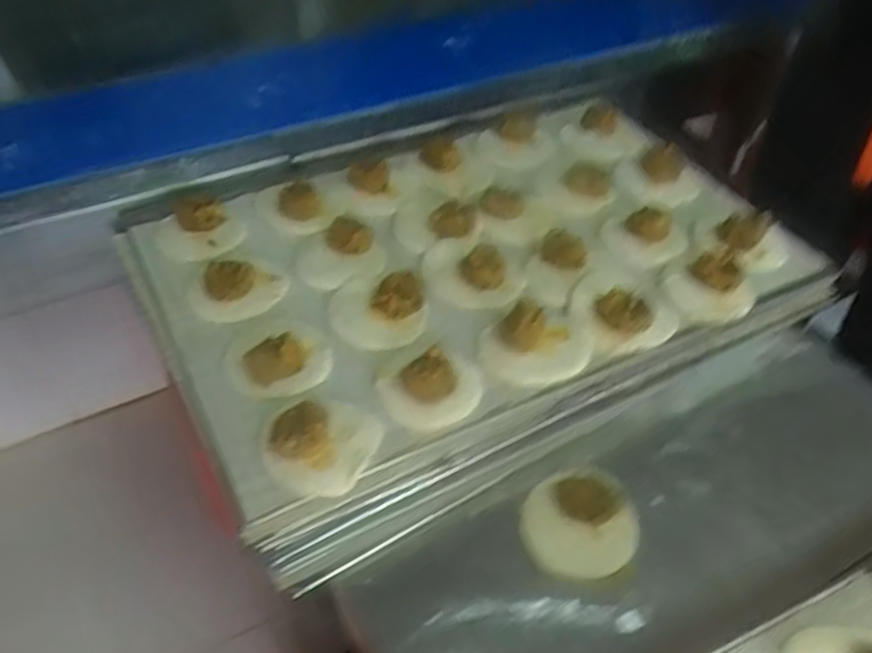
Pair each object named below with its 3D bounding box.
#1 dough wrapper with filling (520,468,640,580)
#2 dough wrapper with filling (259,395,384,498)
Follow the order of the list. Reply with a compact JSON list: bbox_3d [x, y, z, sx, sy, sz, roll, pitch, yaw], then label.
[{"bbox_3d":[0.108,0.147,0.546,0.084,0.029,0.074,4,46,2],"label":"dough wrapper with filling"},{"bbox_3d":[-0.087,0.080,0.537,0.081,0.038,0.082,26,50,21],"label":"dough wrapper with filling"}]

